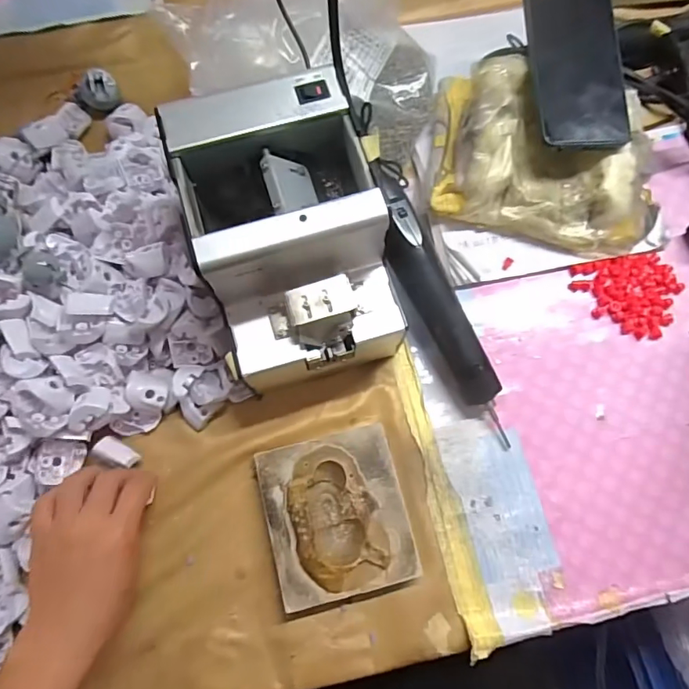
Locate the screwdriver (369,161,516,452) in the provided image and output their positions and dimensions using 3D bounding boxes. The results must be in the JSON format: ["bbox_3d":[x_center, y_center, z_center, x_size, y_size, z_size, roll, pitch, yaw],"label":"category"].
[{"bbox_3d":[0.074,-0.035,0.408,0.037,0.030,0.247,-24,87,-9],"label":"screwdriver"}]

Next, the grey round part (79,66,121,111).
[{"bbox_3d":[-0.244,-0.253,0.492,0.037,0.033,0.037,0,74,-1],"label":"grey round part"}]

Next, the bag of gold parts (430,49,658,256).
[{"bbox_3d":[0.188,-0.175,0.458,0.215,0.068,0.162,15,74,3],"label":"bag of gold parts"}]

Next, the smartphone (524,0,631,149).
[{"bbox_3d":[0.208,-0.260,0.448,0.078,0.011,0.180,0,75,0],"label":"smartphone"}]

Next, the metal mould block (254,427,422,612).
[{"bbox_3d":[-0.006,0.129,0.378,0.100,0.029,0.113,-13,75,-5],"label":"metal mould block"}]

